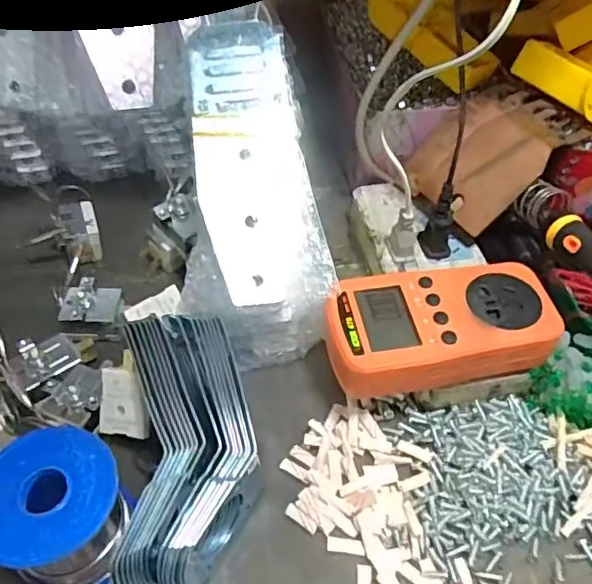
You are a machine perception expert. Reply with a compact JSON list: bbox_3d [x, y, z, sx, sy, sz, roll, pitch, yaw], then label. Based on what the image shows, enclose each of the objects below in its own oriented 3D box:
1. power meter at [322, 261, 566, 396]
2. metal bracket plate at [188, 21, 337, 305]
[{"bbox_3d":[0.081,0.019,0.332,0.128,0.031,0.064,-5,50,-7],"label":"power meter"},{"bbox_3d":[-0.025,-0.076,0.335,0.064,0.014,0.164,-11,84,-11],"label":"metal bracket plate"}]

